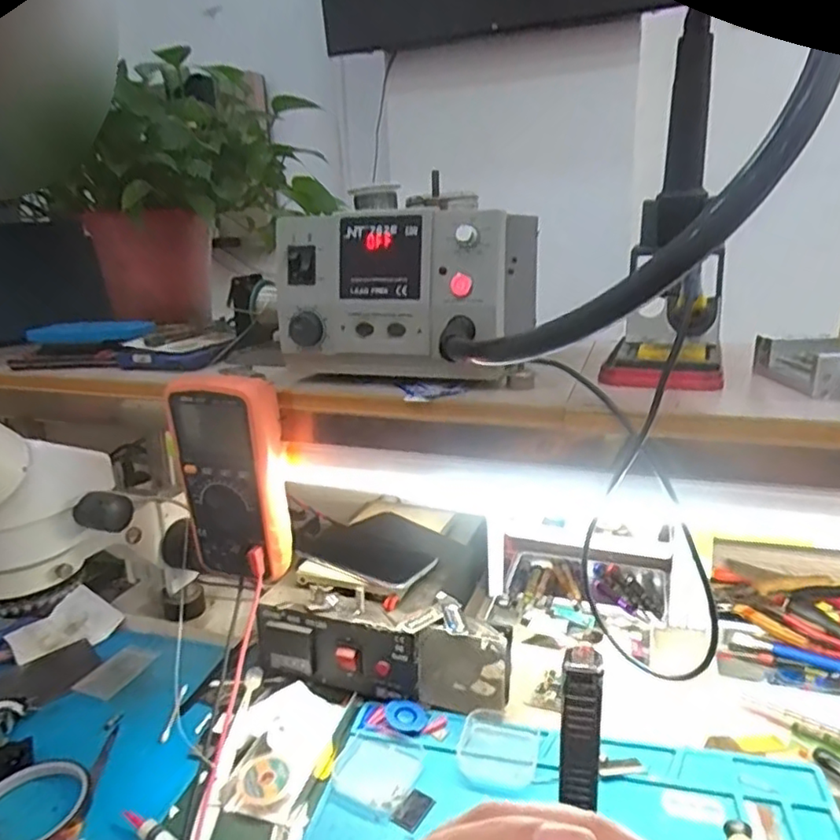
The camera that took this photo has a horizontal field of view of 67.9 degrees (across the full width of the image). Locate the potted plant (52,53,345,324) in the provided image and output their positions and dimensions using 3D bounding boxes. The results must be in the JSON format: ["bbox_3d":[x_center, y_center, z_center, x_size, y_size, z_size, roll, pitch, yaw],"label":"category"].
[{"bbox_3d":[-0.266,-0.278,0.776,0.268,0.286,0.271,-8,17,-19],"label":"potted plant"}]

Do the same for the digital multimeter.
[{"bbox_3d":[-0.164,0.052,0.547,0.092,0.178,0.043,4,17,19],"label":"digital multimeter"}]

